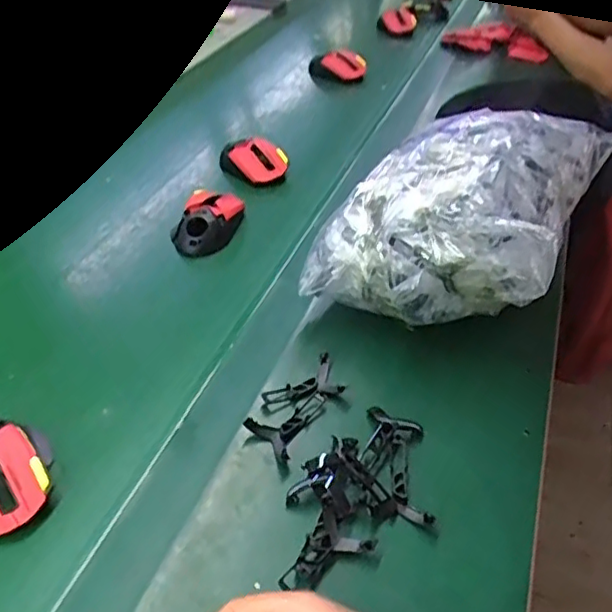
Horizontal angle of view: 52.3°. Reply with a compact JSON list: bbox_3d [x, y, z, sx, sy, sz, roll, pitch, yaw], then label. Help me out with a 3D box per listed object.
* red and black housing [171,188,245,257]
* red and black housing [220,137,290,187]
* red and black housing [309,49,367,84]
[{"bbox_3d":[-0.121,-0.102,0.753,0.067,0.043,0.099,15,42,16],"label":"red and black housing"},{"bbox_3d":[-0.072,-0.199,0.857,0.097,0.049,0.055,30,48,30],"label":"red and black housing"},{"bbox_3d":[0.059,-0.430,1.120,0.100,0.057,0.039,11,41,12],"label":"red and black housing"}]

